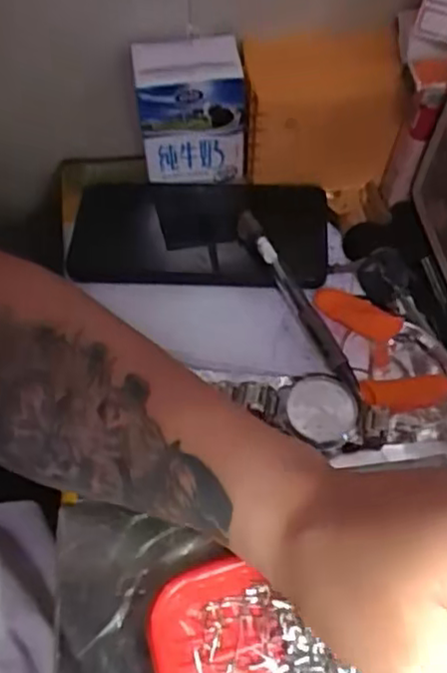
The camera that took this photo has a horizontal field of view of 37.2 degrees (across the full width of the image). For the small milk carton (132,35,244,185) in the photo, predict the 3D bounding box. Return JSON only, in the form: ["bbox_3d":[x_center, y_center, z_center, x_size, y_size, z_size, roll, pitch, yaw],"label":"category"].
[{"bbox_3d":[-0.021,-0.136,0.412,0.062,0.076,0.043,-11,58,-5],"label":"small milk carton"}]

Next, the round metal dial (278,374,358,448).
[{"bbox_3d":[0.052,0.039,0.358,0.041,0.010,0.037,34,65,21],"label":"round metal dial"}]

